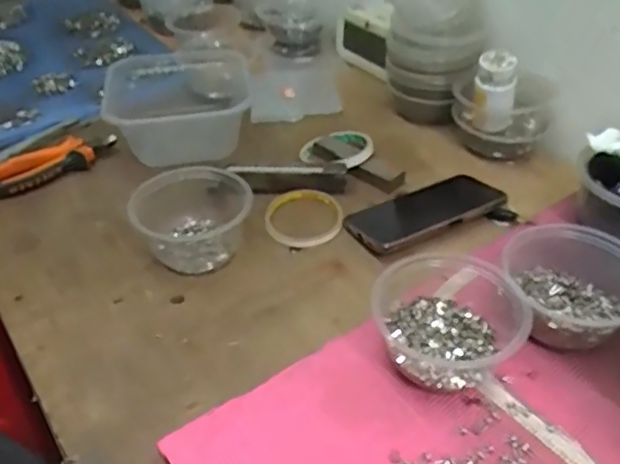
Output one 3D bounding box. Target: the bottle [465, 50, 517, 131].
[{"bbox_3d":[0.206,-0.159,0.703,0.050,0.083,0.037,10,41,13],"label":"bottle"}]

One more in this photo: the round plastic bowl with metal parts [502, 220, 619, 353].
[{"bbox_3d":[0.220,0.045,0.517,0.110,0.067,0.120,-1,40,1],"label":"round plastic bowl with metal parts"}]

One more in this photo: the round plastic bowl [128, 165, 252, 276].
[{"bbox_3d":[-0.115,-0.019,0.619,0.112,0.070,0.107,-1,40,1],"label":"round plastic bowl"}]

